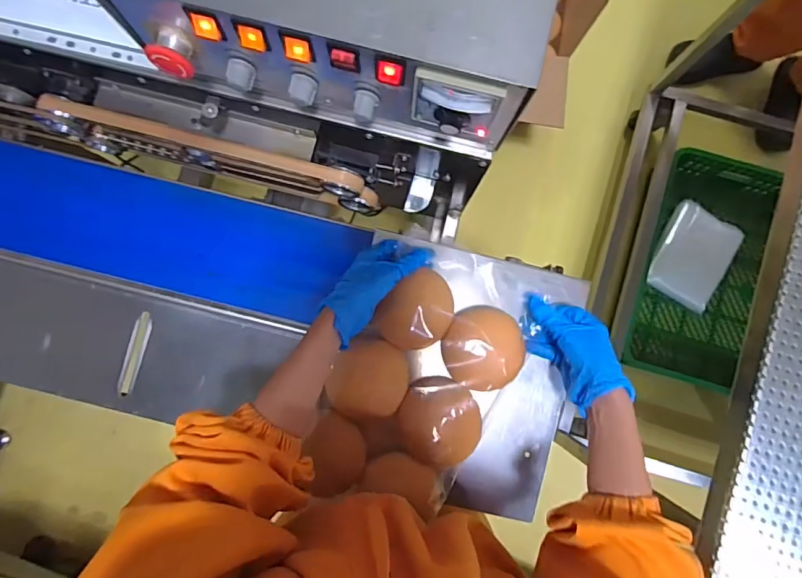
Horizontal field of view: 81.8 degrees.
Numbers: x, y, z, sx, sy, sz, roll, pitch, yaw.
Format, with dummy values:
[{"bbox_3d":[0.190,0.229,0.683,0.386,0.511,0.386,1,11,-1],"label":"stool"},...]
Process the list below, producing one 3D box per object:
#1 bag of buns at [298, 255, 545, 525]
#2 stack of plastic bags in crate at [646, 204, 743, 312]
[{"bbox_3d":[0.024,0.113,0.553,0.189,0.050,0.326,32,87,3],"label":"bag of buns"},{"bbox_3d":[0.853,-0.098,1.357,0.197,0.057,0.275,28,102,15],"label":"stack of plastic bags in crate"}]

